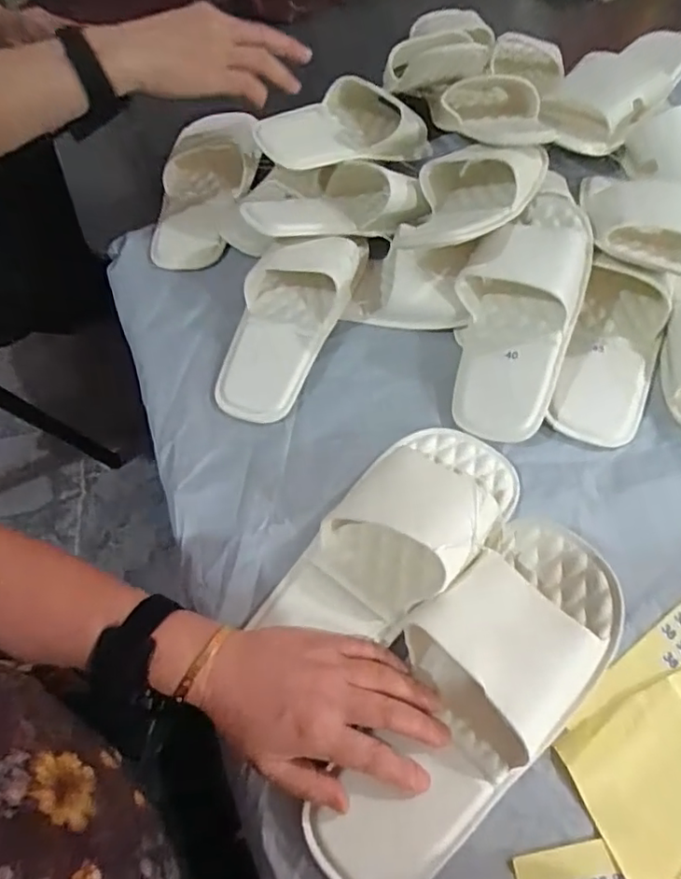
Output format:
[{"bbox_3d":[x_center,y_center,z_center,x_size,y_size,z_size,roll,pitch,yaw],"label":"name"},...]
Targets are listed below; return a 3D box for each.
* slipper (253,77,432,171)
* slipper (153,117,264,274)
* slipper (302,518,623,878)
[{"bbox_3d":[0.010,-0.339,0.638,0.219,0.066,0.090,-31,64,-32],"label":"slipper"},{"bbox_3d":[-0.155,-0.299,0.673,0.097,0.058,0.241,10,62,7],"label":"slipper"},{"bbox_3d":[0.087,0.171,0.384,0.108,0.053,0.267,33,76,18],"label":"slipper"}]

